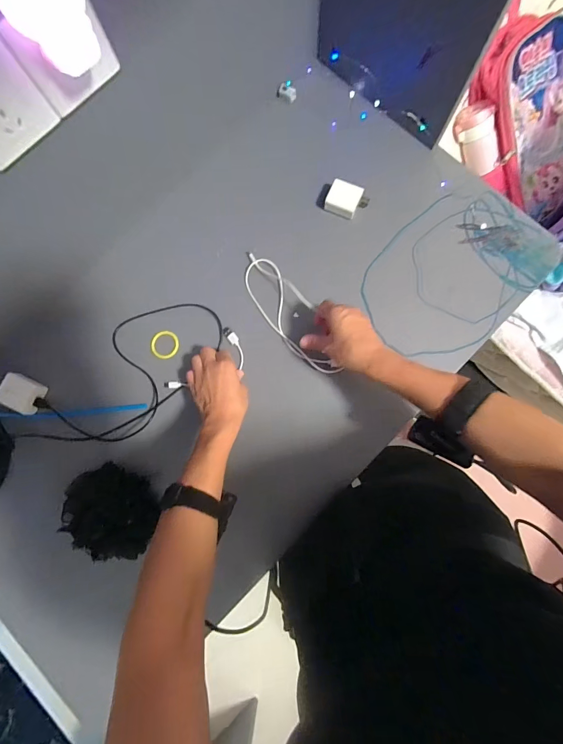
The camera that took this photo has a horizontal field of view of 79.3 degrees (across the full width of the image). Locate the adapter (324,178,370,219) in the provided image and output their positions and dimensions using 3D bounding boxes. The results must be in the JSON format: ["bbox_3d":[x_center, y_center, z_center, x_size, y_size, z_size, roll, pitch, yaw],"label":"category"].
[{"bbox_3d":[0.103,-0.267,0.530,0.062,0.022,0.043,20,84,5],"label":"adapter"}]

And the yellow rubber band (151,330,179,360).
[{"bbox_3d":[-0.183,-0.042,0.532,0.042,0.004,0.044,0,83,2],"label":"yellow rubber band"}]

